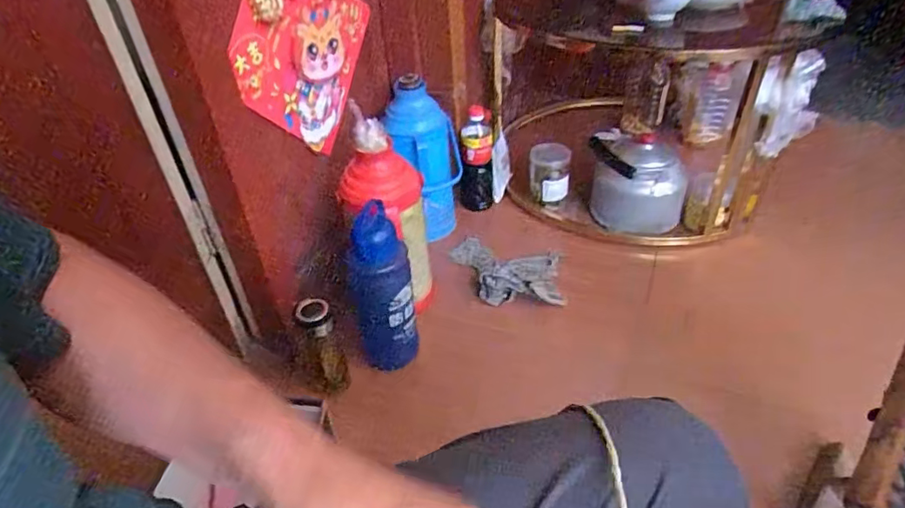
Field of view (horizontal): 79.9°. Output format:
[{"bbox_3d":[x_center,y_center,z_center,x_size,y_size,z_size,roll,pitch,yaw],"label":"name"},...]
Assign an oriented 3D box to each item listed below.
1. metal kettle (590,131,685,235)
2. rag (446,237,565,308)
[{"bbox_3d":[0.429,-0.179,1.292,0.201,0.170,0.204,3,39,8],"label":"metal kettle"},{"bbox_3d":[0.114,0.026,1.188,0.246,0.062,0.211,1,39,6],"label":"rag"}]

